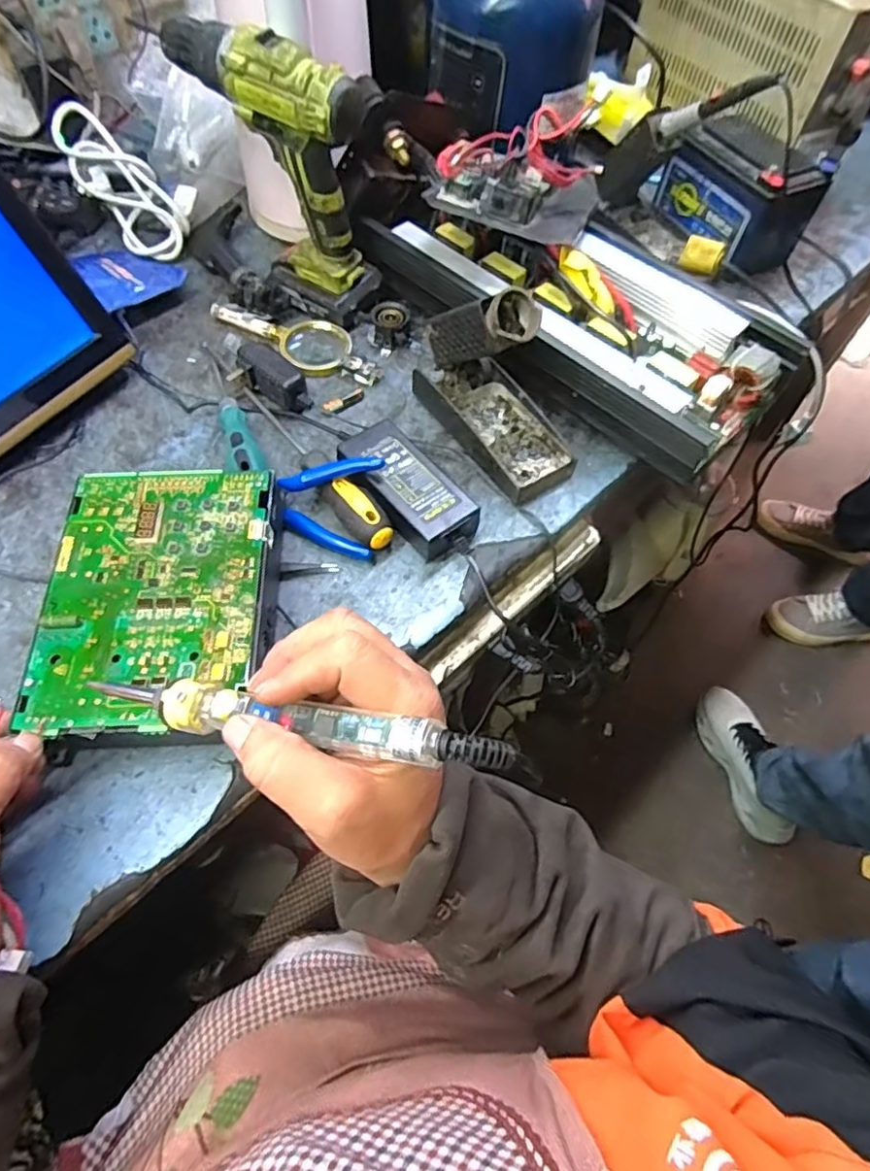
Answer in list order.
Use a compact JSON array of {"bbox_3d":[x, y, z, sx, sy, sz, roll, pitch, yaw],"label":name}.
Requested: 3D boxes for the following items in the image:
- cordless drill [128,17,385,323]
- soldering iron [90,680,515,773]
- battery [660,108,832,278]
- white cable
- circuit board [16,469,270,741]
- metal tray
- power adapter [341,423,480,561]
[{"bbox_3d":[-0.150,-0.380,0.574,0.197,0.206,0.064,26,62,12],"label":"cordless drill"},{"bbox_3d":[-0.069,0.062,0.282,0.208,0.023,0.019,4,58,22],"label":"soldering iron"},{"bbox_3d":[0.354,-0.453,0.713,0.121,0.088,0.151,-29,65,-18],"label":"battery"},{"bbox_3d":[-0.340,-0.439,0.687,0.175,0.072,0.078,42,65,-4],"label":"white cable"},{"bbox_3d":[-0.192,0.002,0.429,0.145,0.013,0.195,1,60,-2],"label":"circuit board"},{"bbox_3d":[0.053,-0.152,0.564,0.073,0.033,0.161,-32,66,-19],"label":"metal tray"},{"bbox_3d":[-0.024,-0.081,0.522,0.065,0.033,0.133,-36,68,-21],"label":"power adapter"}]

